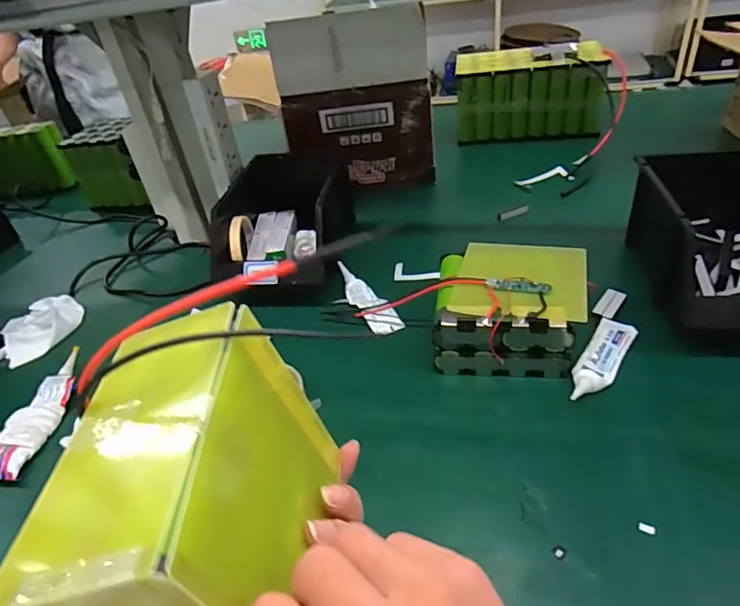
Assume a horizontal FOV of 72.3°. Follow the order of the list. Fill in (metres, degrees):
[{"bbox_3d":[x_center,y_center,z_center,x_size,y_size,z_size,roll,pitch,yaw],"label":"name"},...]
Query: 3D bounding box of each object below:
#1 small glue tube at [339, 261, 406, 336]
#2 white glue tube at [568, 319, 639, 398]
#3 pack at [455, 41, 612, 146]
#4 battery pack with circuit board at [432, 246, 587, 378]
[{"bbox_3d":[-0.007,-0.007,0.666,0.038,0.027,0.138,-24,40,-17],"label":"small glue tube"},{"bbox_3d":[0.238,0.056,0.522,0.038,0.016,0.145,19,47,32],"label":"white glue tube"},{"bbox_3d":[0.309,-0.415,1.006,0.269,0.140,0.130,-3,38,9],"label":"pack"},{"bbox_3d":[0.153,0.000,0.567,0.160,0.074,0.154,3,40,16],"label":"battery pack with circuit board"}]

